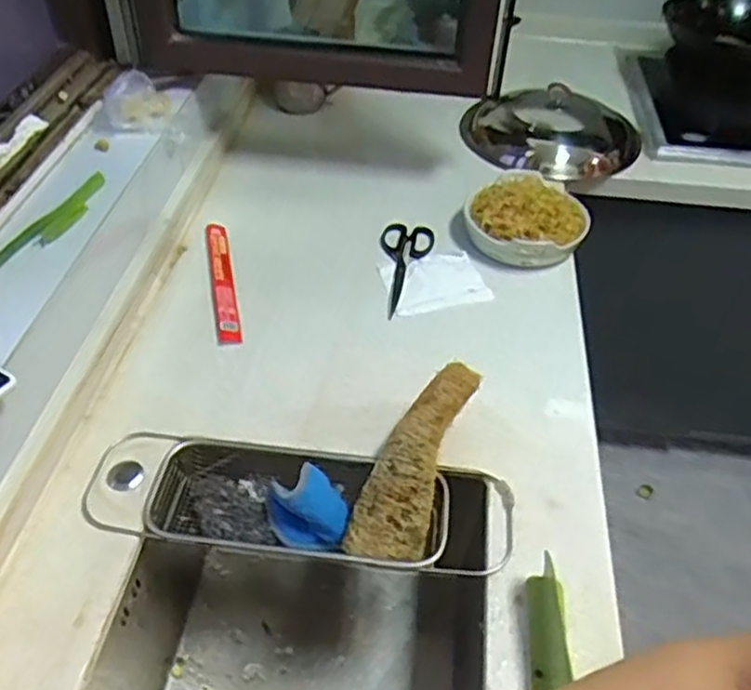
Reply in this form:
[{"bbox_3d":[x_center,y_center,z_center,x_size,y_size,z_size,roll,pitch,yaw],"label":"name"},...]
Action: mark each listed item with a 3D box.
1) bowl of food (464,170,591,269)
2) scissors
[{"bbox_3d":[0.229,-0.193,1.086,0.176,0.076,0.173,1,44,-1],"label":"bowl of food"},{"bbox_3d":[0.043,-0.116,1.040,0.078,0.020,0.193,5,44,3],"label":"scissors"}]

